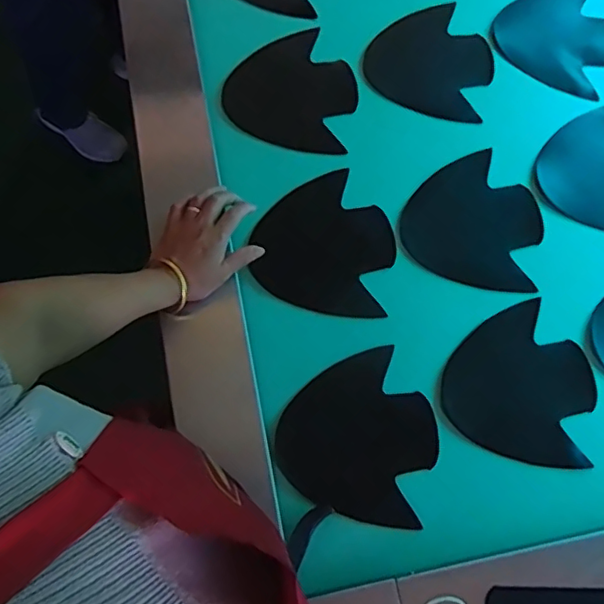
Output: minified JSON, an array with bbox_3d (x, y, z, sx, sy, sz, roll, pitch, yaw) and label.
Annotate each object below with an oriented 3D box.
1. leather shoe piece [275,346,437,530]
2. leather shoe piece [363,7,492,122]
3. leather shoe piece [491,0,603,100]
[{"bbox_3d":[0.066,0.148,0.664,0.171,0.007,0.184,16,74,4],"label":"leather shoe piece"},{"bbox_3d":[0.188,-0.351,0.824,0.172,0.004,0.179,21,73,4],"label":"leather shoe piece"},{"bbox_3d":[0.381,-0.398,0.850,0.174,0.004,0.175,28,75,7],"label":"leather shoe piece"}]

